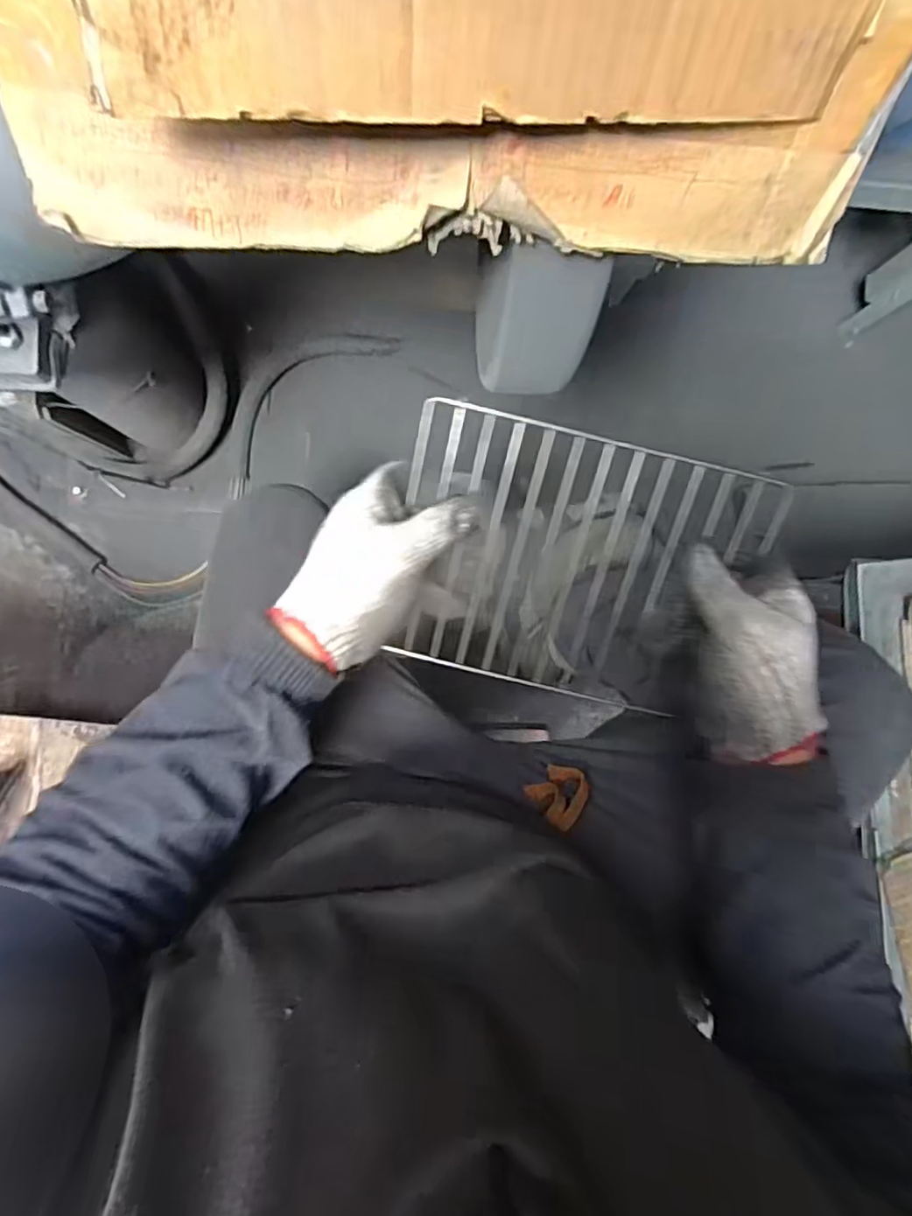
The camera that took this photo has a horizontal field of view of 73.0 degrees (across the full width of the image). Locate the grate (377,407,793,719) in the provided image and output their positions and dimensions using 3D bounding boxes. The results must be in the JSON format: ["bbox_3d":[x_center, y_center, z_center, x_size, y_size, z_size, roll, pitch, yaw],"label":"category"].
[{"bbox_3d":[0.080,-0.025,0.436,0.238,0.008,0.183,14,110,0],"label":"grate"}]

